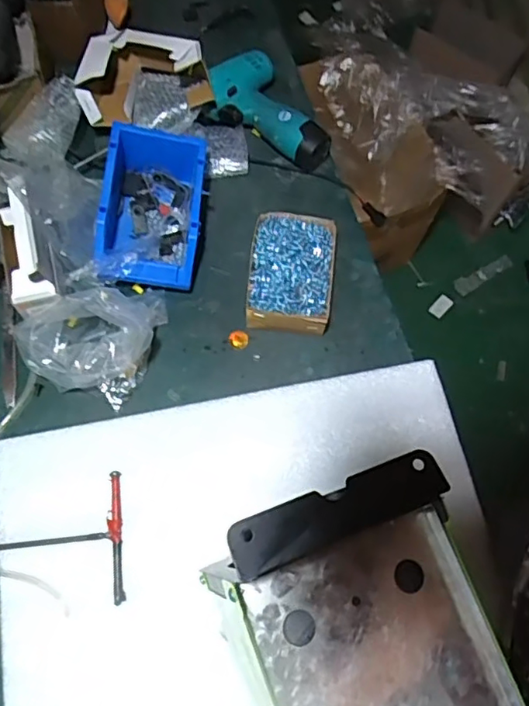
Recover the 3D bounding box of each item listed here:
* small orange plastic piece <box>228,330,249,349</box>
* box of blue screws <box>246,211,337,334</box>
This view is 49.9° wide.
[{"bbox_3d":[-0.031,-0.016,0.690,0.024,0.004,0.024,4,69,0],"label":"small orange plastic piece"},{"bbox_3d":[0.032,-0.095,0.688,0.098,0.059,0.136,7,69,1],"label":"box of blue screws"}]

